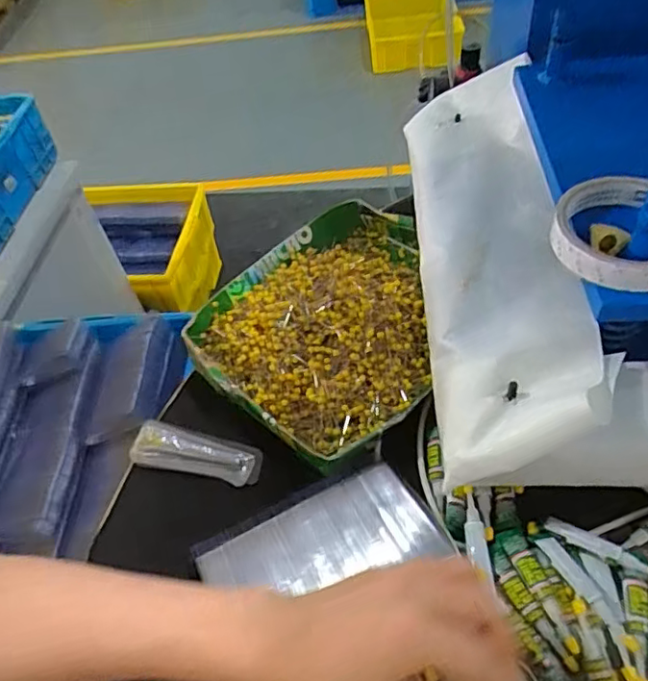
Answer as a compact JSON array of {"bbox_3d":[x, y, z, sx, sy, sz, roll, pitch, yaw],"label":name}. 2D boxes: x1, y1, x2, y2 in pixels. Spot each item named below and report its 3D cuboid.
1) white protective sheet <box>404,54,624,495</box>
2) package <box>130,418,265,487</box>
[{"bbox_3d":[0.135,-0.098,0.505,0.118,0.032,0.438,-15,45,21],"label":"white protective sheet"},{"bbox_3d":[-0.105,0.094,0.486,0.111,0.017,0.034,11,81,10],"label":"package"}]

